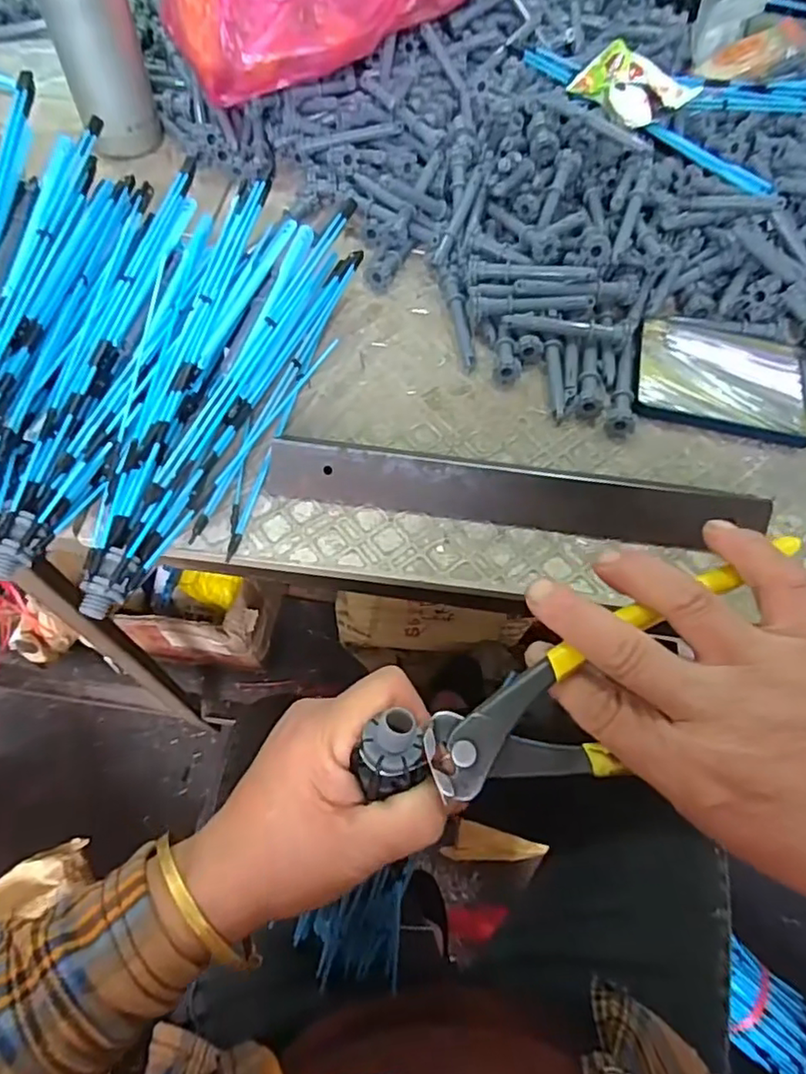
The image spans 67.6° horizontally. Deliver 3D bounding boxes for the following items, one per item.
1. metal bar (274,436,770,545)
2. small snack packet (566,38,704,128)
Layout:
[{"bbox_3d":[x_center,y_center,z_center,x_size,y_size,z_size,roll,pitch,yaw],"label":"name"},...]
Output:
[{"bbox_3d":[0.071,-0.028,0.387,0.311,0.027,0.028,8,62,0],"label":"metal bar"},{"bbox_3d":[0.198,-0.389,0.526,0.070,0.031,0.089,-40,71,-21],"label":"small snack packet"}]

